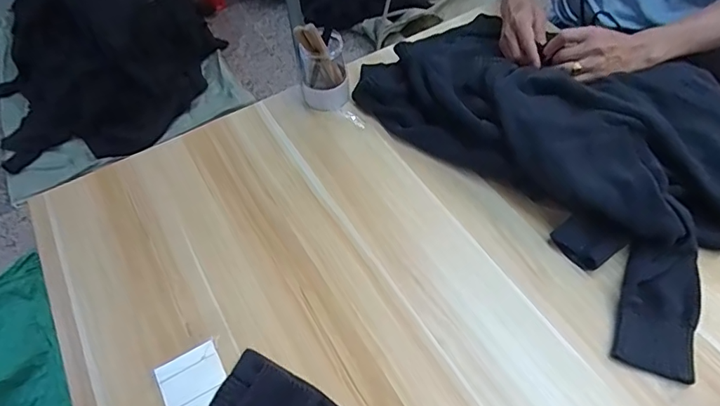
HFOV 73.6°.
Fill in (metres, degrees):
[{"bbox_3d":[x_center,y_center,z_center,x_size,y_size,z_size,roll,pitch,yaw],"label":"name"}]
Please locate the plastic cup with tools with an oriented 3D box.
[{"bbox_3d":[-0.068,-0.250,0.845,0.080,0.151,0.086,-2,53,3],"label":"plastic cup with tools"}]

